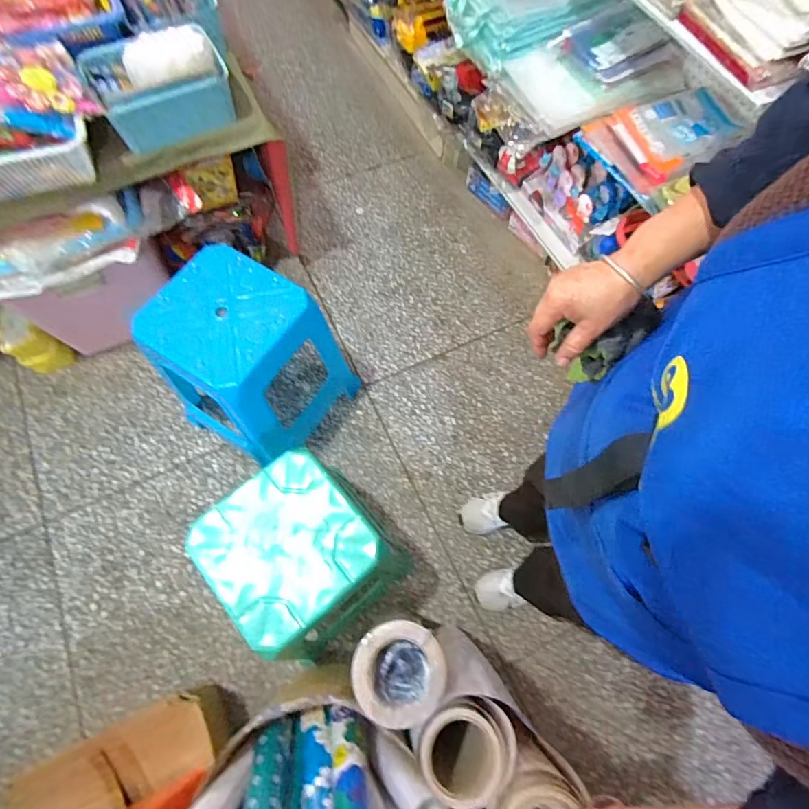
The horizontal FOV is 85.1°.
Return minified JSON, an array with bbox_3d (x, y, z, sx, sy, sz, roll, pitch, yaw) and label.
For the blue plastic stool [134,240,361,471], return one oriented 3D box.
[{"bbox_3d":[-0.375,-0.087,1.122,0.311,0.480,0.335,33,72,10],"label":"blue plastic stool"}]

